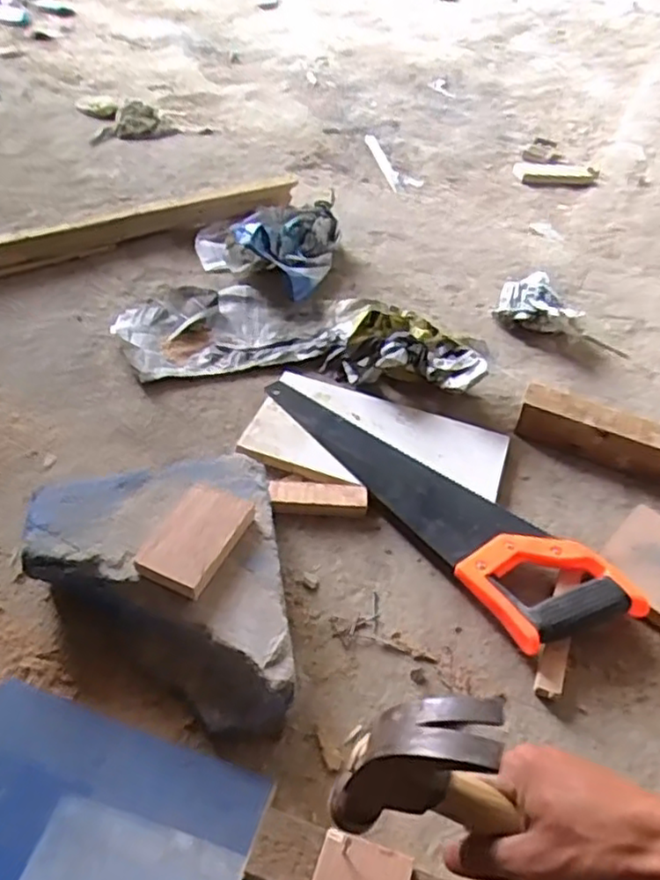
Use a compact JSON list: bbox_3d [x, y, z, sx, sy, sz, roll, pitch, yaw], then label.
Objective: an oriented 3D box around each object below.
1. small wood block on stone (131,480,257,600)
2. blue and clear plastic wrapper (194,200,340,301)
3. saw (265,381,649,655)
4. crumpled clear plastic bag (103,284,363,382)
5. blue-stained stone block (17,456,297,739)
[{"bbox_3d":[-0.108,0.076,0.556,0.062,0.019,0.092,20,47,14],"label":"small wood block on stone"},{"bbox_3d":[-0.083,-0.299,1.010,0.234,0.072,0.186,27,49,20],"label":"blue and clear plastic wrapper"},{"bbox_3d":[0.101,0.050,0.704,0.112,0.034,0.415,-28,54,-29],"label":"saw"},{"bbox_3d":[-0.111,-0.152,0.889,0.315,0.031,0.174,-7,47,-13],"label":"crumpled clear plastic bag"},{"bbox_3d":[-0.140,0.127,0.569,0.197,0.077,0.228,-4,46,-10],"label":"blue-stained stone block"}]

